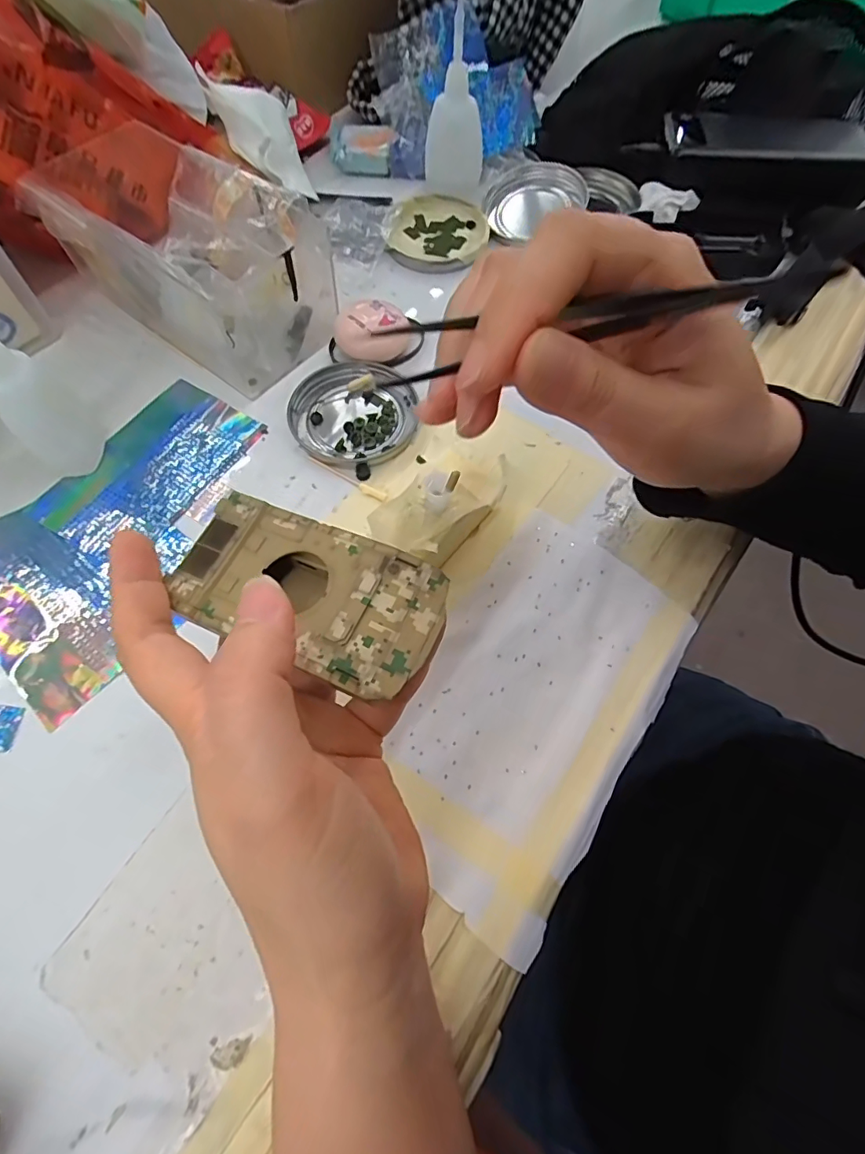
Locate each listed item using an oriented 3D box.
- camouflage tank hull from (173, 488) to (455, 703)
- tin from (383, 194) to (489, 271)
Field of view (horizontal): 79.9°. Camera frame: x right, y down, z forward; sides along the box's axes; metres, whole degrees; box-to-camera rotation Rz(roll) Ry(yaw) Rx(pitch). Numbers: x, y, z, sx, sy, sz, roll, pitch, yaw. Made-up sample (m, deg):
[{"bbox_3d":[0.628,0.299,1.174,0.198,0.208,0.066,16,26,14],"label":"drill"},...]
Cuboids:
[{"bbox_3d":[-0.043,0.007,0.183,0.093,0.018,0.049,22,67,18],"label":"camouflage tank hull"},{"bbox_3d":[0.005,-0.264,0.398,0.072,0.014,0.079,1,66,-1],"label":"tin"}]

